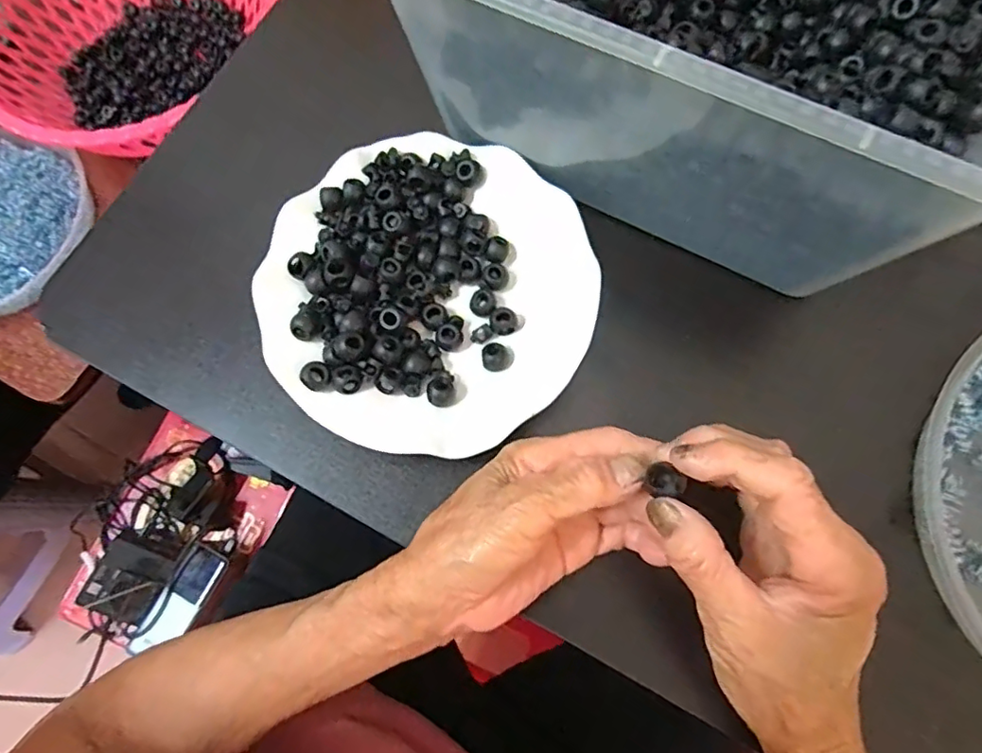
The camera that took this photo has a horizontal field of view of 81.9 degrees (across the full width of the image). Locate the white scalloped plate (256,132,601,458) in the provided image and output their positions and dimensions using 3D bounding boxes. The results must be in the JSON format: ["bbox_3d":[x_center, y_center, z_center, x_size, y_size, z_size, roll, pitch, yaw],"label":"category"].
[{"bbox_3d":[-0.032,-0.050,0.321,0.175,0.035,0.180,0,75,2],"label":"white scalloped plate"}]

